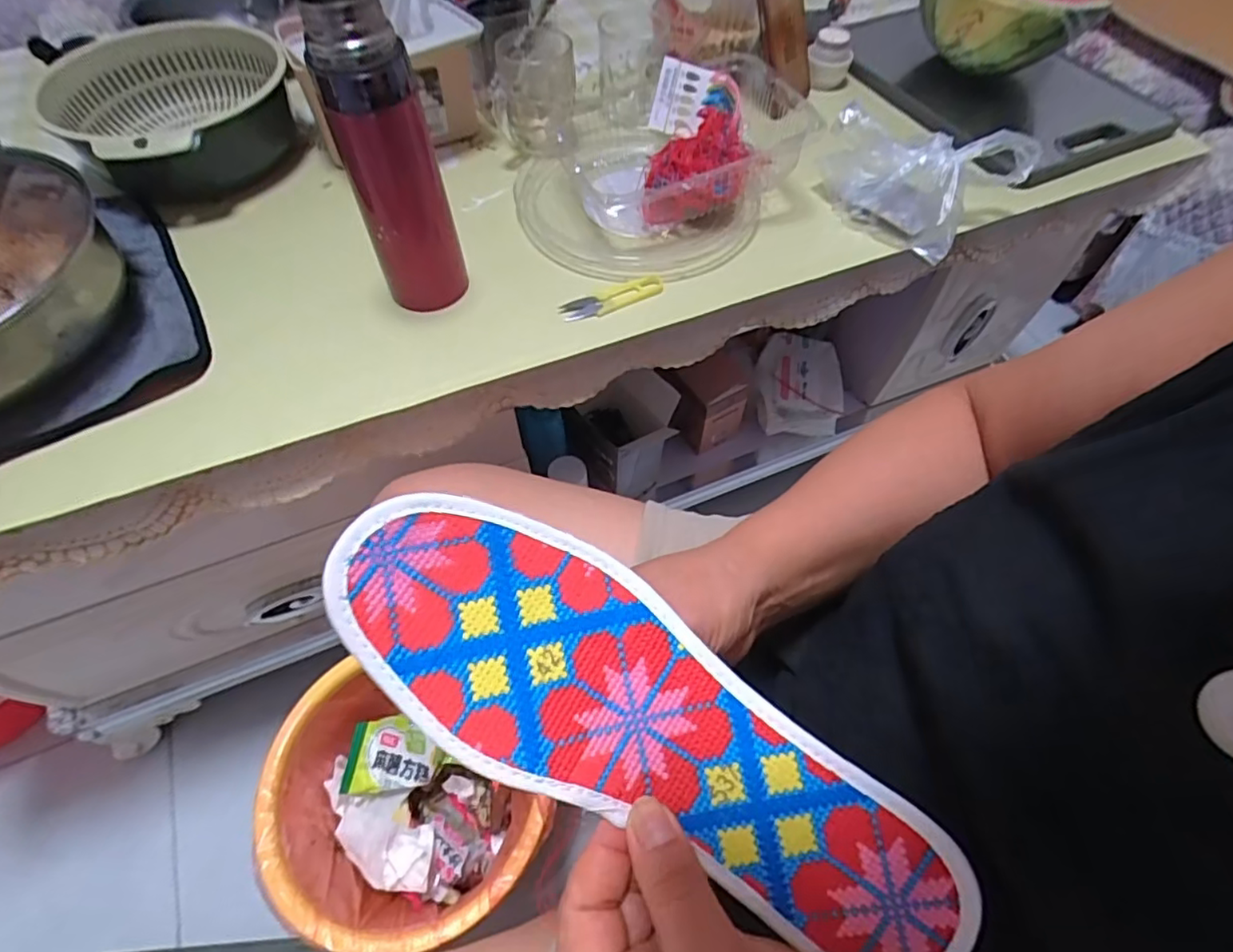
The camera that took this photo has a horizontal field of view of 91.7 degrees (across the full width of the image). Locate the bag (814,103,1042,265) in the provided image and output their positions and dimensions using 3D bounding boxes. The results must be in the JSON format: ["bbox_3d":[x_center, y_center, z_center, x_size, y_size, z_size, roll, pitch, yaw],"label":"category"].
[{"bbox_3d":[0.285,-0.293,0.578,0.117,0.083,0.159,-37,65,-21],"label":"bag"}]

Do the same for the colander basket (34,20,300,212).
[{"bbox_3d":[-0.436,-0.364,0.604,0.199,0.088,0.205,0,58,0],"label":"colander basket"}]

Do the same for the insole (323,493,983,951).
[{"bbox_3d":[0.014,0.087,0.213,0.241,0.022,0.081,31,74,-3],"label":"insole"}]

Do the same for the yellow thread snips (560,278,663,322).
[{"bbox_3d":[-0.002,-0.155,0.528,0.098,0.007,0.024,-21,60,-13],"label":"yellow thread snips"}]

